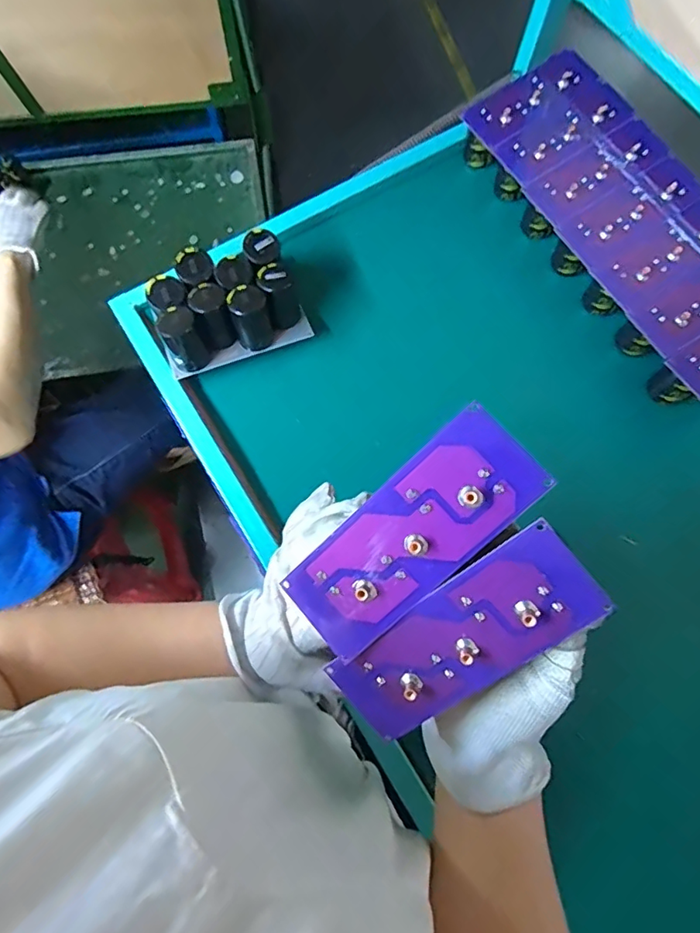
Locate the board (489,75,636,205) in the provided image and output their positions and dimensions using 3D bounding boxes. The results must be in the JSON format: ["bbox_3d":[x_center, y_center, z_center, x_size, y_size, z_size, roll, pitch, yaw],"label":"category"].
[{"bbox_3d":[0.217,-0.333,0.537,0.140,0.042,0.059,-35,76,4],"label":"board"}]

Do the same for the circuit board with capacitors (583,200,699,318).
[{"bbox_3d":[0.298,-0.197,0.497,0.138,0.049,0.057,-33,75,5],"label":"circuit board with capacitors"}]

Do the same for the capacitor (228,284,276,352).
[{"bbox_3d":[-0.091,-0.137,0.478,0.033,0.051,0.037,-17,73,-6],"label":"capacitor"}]

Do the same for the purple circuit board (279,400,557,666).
[{"bbox_3d":[0.029,0.035,0.255,0.135,0.006,0.053,-45,77,11],"label":"purple circuit board"}]

